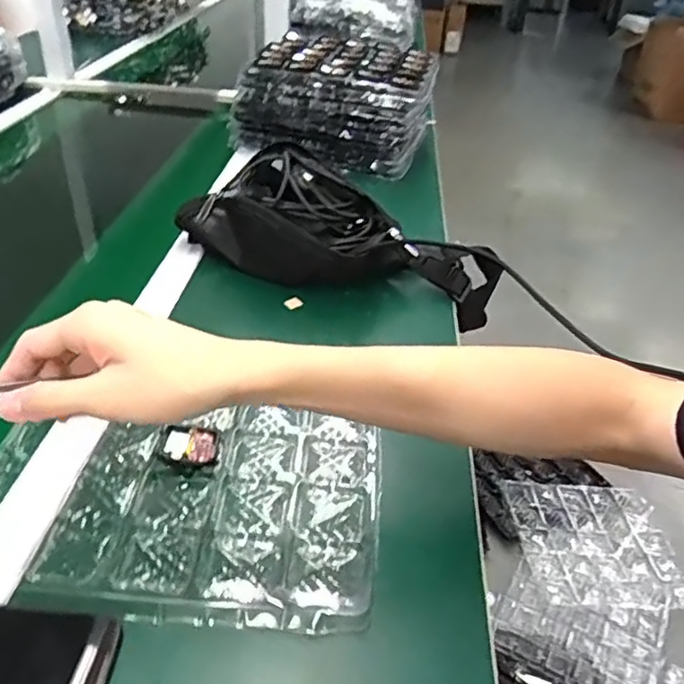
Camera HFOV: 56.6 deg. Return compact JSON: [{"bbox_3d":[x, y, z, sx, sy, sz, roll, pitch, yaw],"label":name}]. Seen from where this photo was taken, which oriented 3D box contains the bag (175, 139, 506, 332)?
[{"bbox_3d":[0.001,-0.117,0.725,0.371,0.121,0.118,19,36,0],"label":"bag"}]

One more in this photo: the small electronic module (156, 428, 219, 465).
[{"bbox_3d":[-0.117,0.079,0.489,0.042,0.005,0.033,12,39,-4],"label":"small electronic module"}]

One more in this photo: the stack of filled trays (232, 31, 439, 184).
[{"bbox_3d":[-0.003,-0.399,1.054,0.300,0.141,0.221,13,36,13],"label":"stack of filled trays"}]

